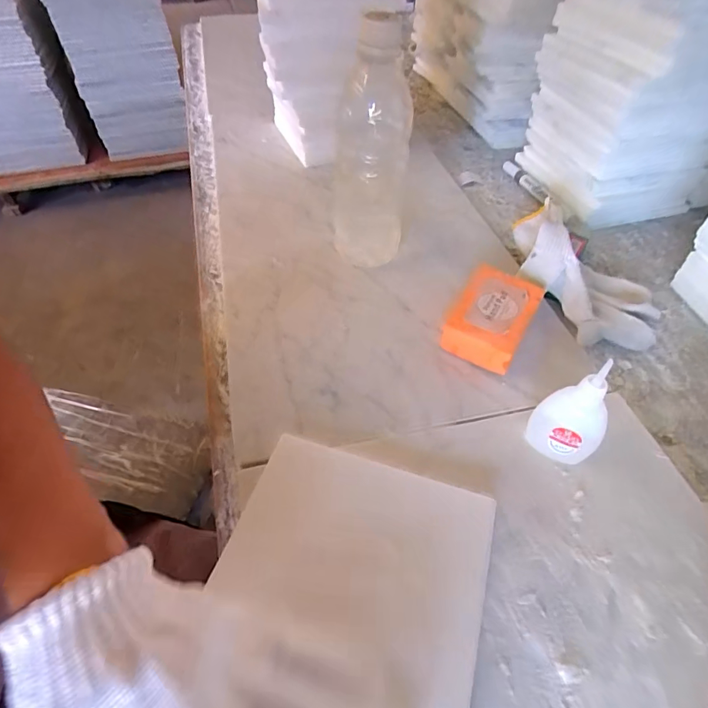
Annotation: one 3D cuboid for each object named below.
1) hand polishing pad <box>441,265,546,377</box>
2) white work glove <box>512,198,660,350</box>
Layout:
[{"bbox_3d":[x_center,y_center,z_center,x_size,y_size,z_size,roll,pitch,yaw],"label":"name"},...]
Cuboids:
[{"bbox_3d":[0.120,-0.031,0.399,0.062,0.034,0.097,24,53,18],"label":"hand polishing pad"},{"bbox_3d":[0.211,-0.073,0.430,0.166,0.064,0.115,34,57,25],"label":"white work glove"}]

